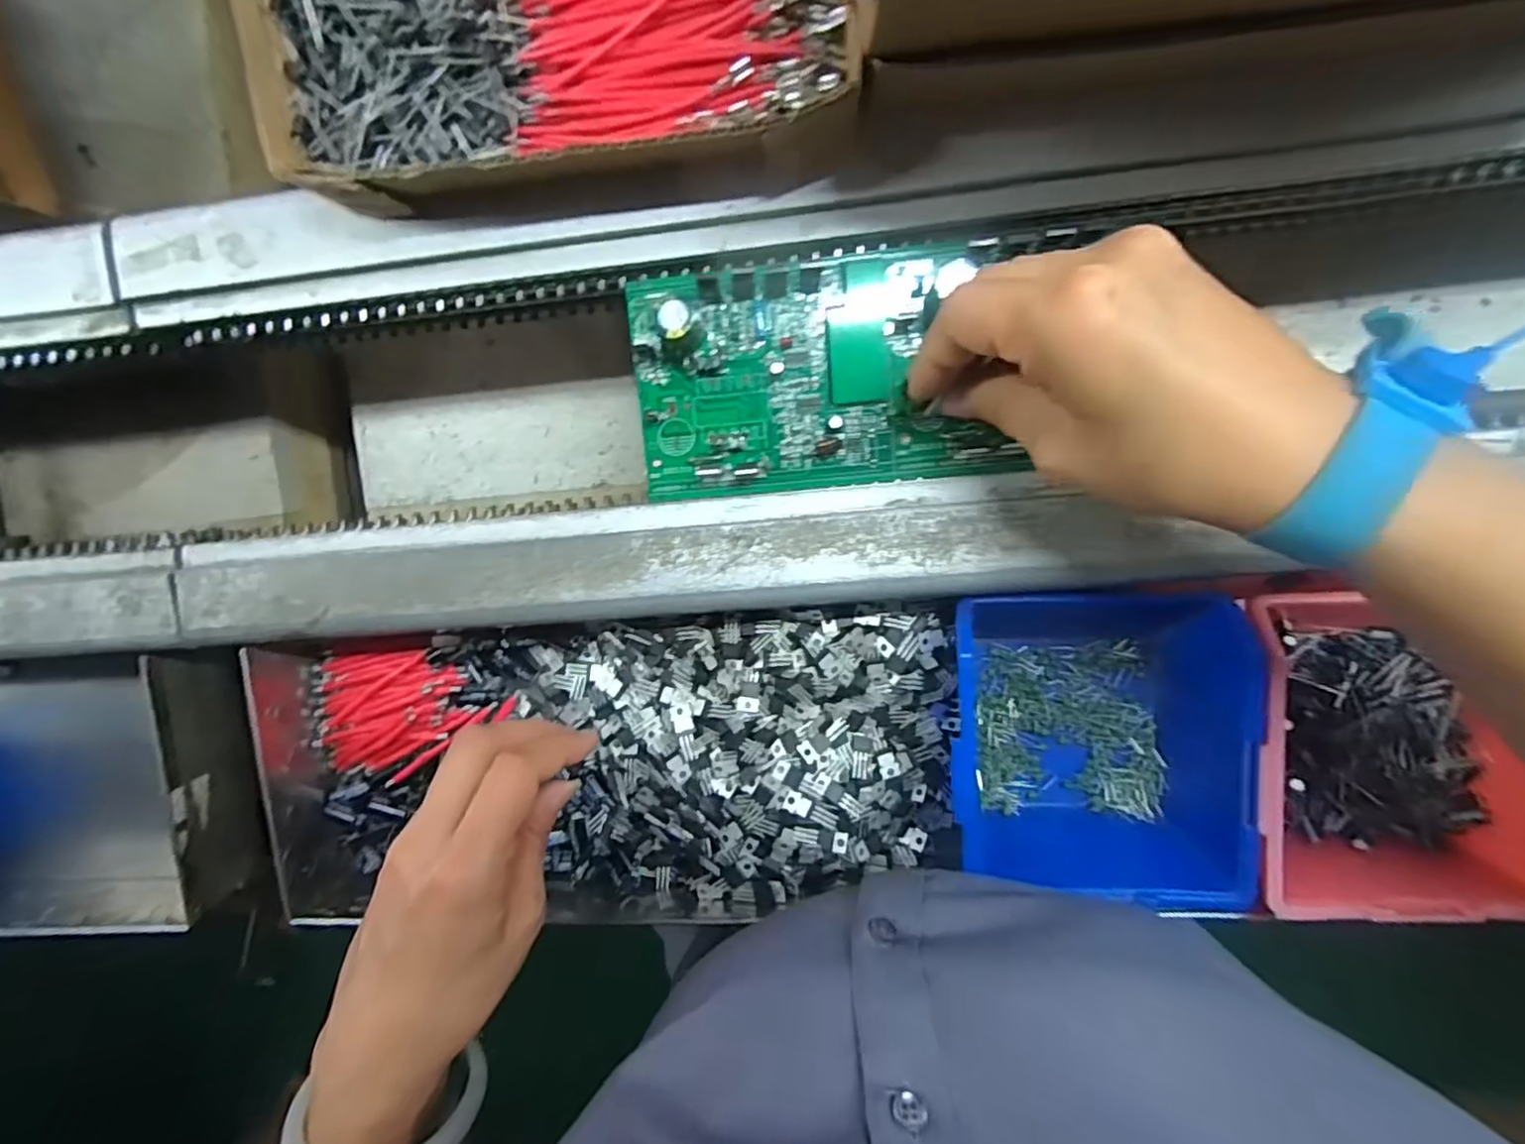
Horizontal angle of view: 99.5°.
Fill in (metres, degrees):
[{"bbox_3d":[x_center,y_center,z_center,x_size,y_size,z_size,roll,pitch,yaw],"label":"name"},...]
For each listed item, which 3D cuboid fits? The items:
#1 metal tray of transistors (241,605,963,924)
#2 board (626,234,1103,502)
[{"bbox_3d":[-0.078,0.102,0.340,0.353,0.040,0.153,-4,97,6],"label":"metal tray of transistors"},{"bbox_3d":[0.024,-0.083,0.269,0.160,0.026,0.095,-4,97,6],"label":"board"}]

